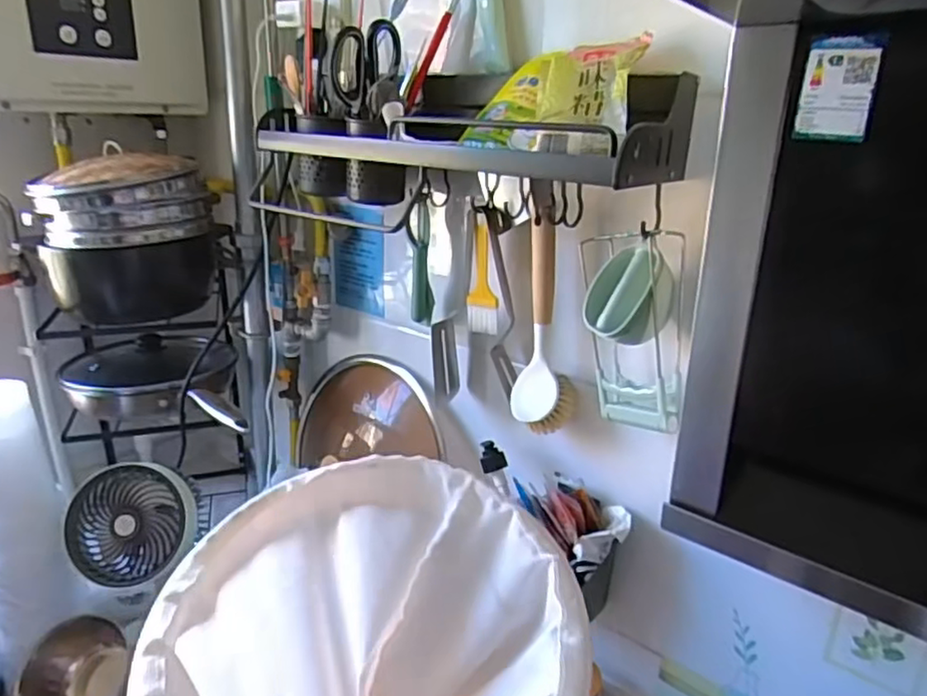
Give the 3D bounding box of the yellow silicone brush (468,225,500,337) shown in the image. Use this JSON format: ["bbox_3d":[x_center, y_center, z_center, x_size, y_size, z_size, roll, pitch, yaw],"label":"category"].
[{"bbox_3d":[0.023,-0.075,0.751,0.041,0.122,0.011,19,26,38],"label":"yellow silicone brush"}]

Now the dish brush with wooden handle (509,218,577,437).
[{"bbox_3d":[0.091,-0.018,0.711,0.069,0.229,0.040,7,21,13],"label":"dish brush with wooden handle"}]

